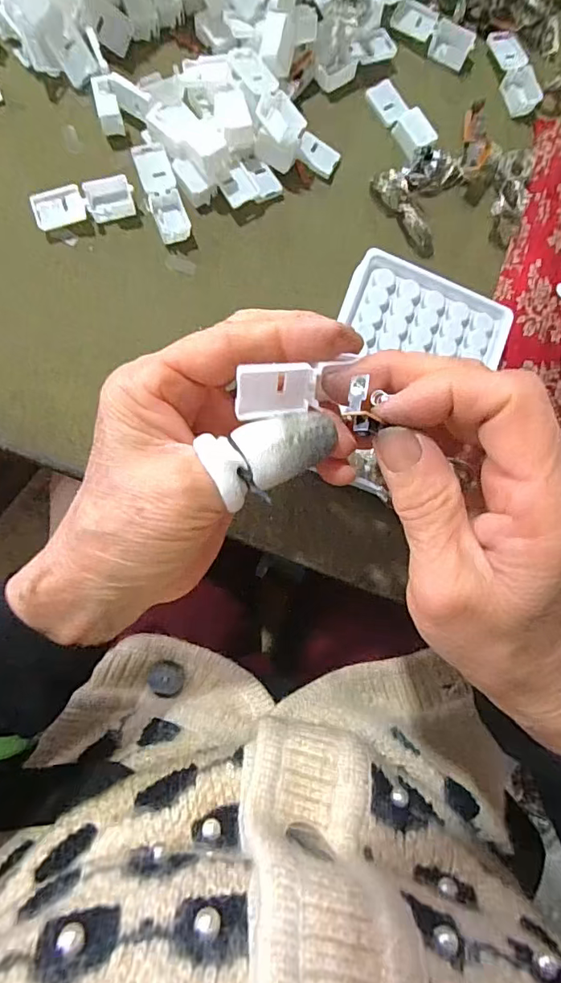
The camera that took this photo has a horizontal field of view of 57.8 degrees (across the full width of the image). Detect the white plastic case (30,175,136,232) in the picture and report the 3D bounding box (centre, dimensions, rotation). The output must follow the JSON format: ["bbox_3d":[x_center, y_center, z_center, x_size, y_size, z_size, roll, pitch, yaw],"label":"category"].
[{"bbox_3d":[-0.114,-0.166,0.295,0.056,0.011,0.020,-17,88,-9],"label":"white plastic case"}]

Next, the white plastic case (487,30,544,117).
[{"bbox_3d":[0.158,-0.283,0.341,0.023,0.009,0.058,-14,88,-9],"label":"white plastic case"}]

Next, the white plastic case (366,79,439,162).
[{"bbox_3d":[0.078,-0.240,0.325,0.021,0.011,0.056,-35,91,-9],"label":"white plastic case"}]

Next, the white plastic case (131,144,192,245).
[{"bbox_3d":[-0.070,-0.176,0.301,0.020,0.009,0.054,-20,88,-9],"label":"white plastic case"}]

